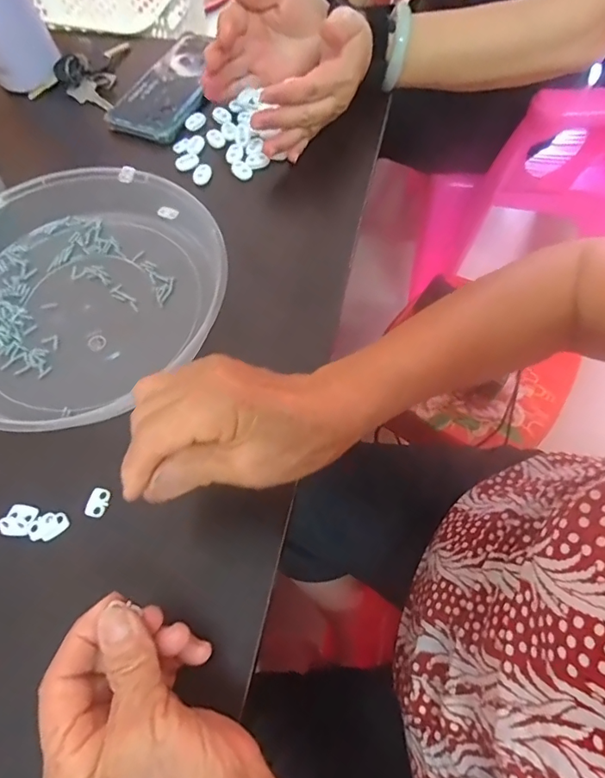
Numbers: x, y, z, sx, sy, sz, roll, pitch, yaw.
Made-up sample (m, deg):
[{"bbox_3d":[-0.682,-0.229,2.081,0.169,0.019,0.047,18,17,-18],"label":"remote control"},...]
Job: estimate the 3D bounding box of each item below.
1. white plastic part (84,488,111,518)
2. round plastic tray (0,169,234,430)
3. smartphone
[{"bbox_3d":[-0.136,0.075,0.319,0.014,0.004,0.019,15,65,9],"label":"white plastic part"},{"bbox_3d":[-0.181,-0.080,0.378,0.240,0.036,0.231,-1,64,2],"label":"round plastic tray"},{"bbox_3d":[-0.133,-0.320,0.503,0.080,0.012,0.160,20,66,11],"label":"smartphone"}]

